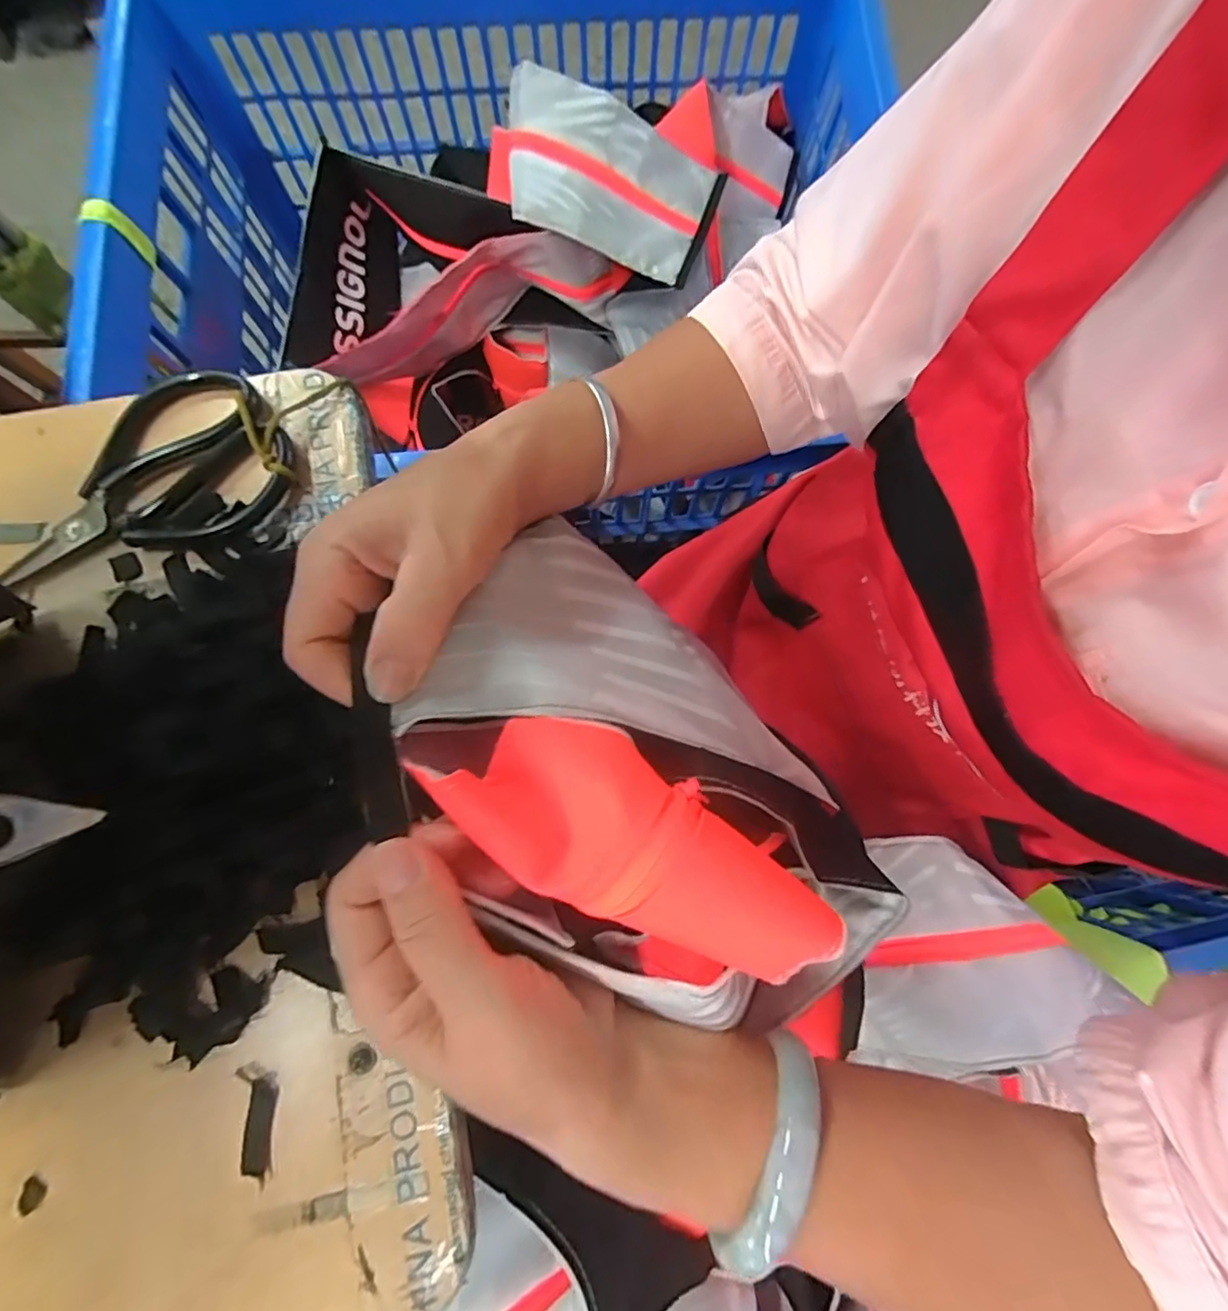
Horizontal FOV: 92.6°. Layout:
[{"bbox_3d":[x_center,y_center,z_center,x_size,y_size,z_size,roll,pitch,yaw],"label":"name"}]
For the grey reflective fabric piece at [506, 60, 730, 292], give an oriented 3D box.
[{"bbox_3d":[-0.008,-0.496,0.596,0.216,0.072,0.141,21,79,3],"label":"grey reflective fabric piece"}]

